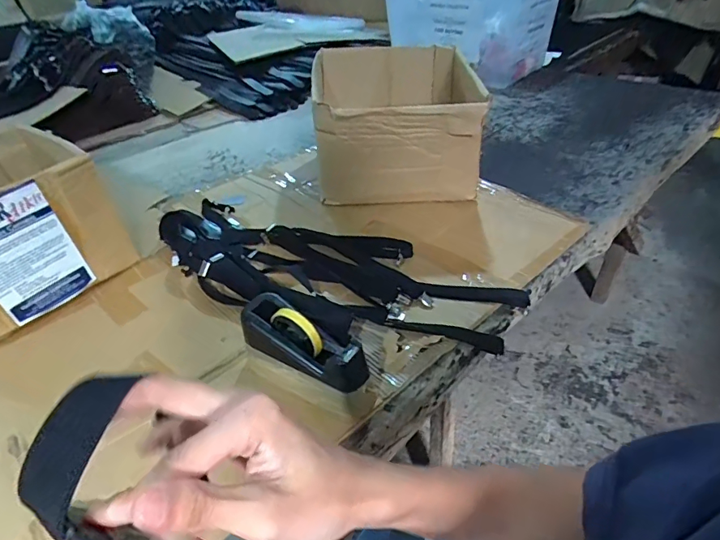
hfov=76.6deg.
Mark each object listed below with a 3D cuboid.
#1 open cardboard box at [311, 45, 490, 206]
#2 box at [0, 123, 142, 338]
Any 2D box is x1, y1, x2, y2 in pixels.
[{"bbox_3d":[0.078,-0.342,1.045,0.332,0.251,0.348,-5,40,1],"label":"open cardboard box"},{"bbox_3d":[-0.675,-0.080,0.842,0.367,0.240,0.324,27,49,33],"label":"box"}]

